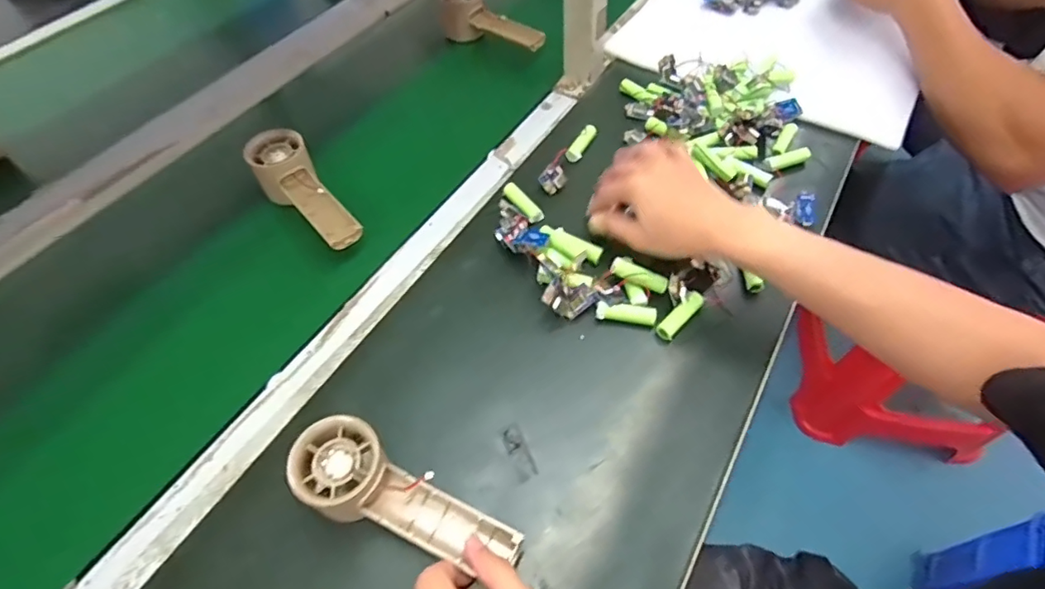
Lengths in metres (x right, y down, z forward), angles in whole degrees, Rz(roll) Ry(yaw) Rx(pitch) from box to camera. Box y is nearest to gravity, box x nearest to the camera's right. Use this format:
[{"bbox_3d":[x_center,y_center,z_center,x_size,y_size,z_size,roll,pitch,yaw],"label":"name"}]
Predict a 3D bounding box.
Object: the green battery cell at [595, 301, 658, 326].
[{"bbox_3d":[0.089,0.019,0.462,0.051,0.019,0.015,5,56,5],"label":"green battery cell"}]

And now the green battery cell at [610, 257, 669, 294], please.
[{"bbox_3d":[0.101,-0.017,0.462,0.050,0.011,0.012,25,59,3],"label":"green battery cell"}]

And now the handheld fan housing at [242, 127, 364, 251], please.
[{"bbox_3d":[-0.215,-0.096,0.528,0.056,0.058,0.150,-31,60,-19],"label":"handheld fan housing"}]

